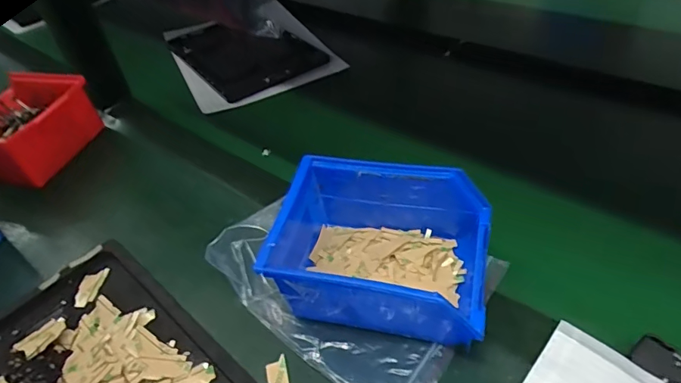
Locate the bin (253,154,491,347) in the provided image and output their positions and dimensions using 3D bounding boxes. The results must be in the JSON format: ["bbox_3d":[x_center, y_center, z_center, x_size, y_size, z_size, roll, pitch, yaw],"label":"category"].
[{"bbox_3d":[0.032,0.043,0.331,0.137,0.083,0.112,8,44,15],"label":"bin"}]

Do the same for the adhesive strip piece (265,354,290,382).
[{"bbox_3d":[-0.042,0.128,0.315,0.014,0.004,0.035,-14,42,-9],"label":"adhesive strip piece"}]

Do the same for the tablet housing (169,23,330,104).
[{"bbox_3d":[-0.150,-0.218,0.724,0.160,0.015,0.272,-28,46,-23],"label":"tablet housing"}]

